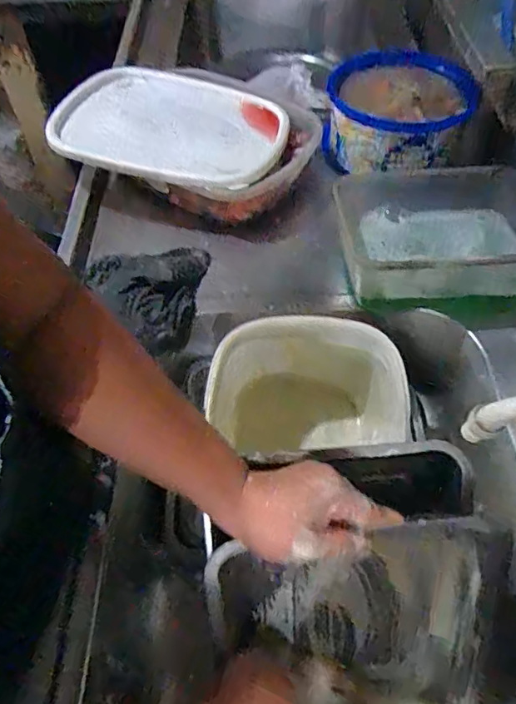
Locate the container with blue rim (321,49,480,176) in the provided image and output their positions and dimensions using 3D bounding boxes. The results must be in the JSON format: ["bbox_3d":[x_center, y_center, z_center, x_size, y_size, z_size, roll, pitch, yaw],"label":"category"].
[{"bbox_3d":[0.228,-0.400,0.819,0.216,0.103,0.242,18,57,14],"label":"container with blue rim"}]

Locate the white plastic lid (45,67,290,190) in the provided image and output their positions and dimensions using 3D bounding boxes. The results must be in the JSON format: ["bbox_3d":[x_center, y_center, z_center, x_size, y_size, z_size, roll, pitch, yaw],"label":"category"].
[{"bbox_3d":[-0.129,-0.351,0.776,0.337,0.041,0.258,14,56,11],"label":"white plastic lid"}]

